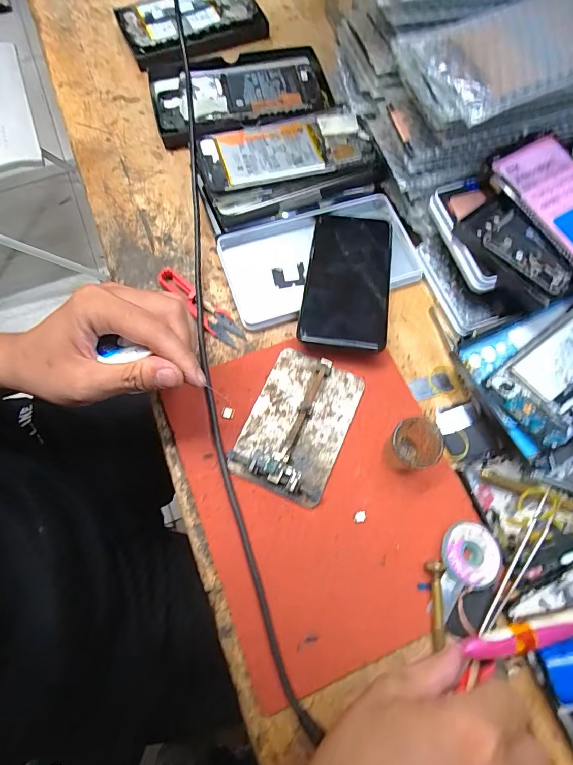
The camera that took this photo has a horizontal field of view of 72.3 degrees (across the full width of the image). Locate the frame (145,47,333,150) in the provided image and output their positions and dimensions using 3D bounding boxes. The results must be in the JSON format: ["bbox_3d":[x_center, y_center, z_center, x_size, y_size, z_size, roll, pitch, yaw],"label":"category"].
[{"bbox_3d":[-0.052,-0.332,0.445,0.198,0.010,0.109,-11,72,-5],"label":"frame"}]

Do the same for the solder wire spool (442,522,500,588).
[{"bbox_3d":[0.139,0.129,0.297,0.044,0.016,0.042,0,72,-1],"label":"solder wire spool"}]

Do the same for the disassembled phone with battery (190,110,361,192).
[{"bbox_3d":[-0.004,-0.229,0.384,0.159,0.010,0.079,-16,72,-7],"label":"disassembled phone with battery"}]

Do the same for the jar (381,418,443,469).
[{"bbox_3d":[0.101,0.050,0.310,0.040,0.043,0.033,0,72,-1],"label":"jar"}]

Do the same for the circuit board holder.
[{"bbox_3d":[0.010,0.033,0.326,0.080,0.018,0.118,24,73,7],"label":"circuit board holder"}]

